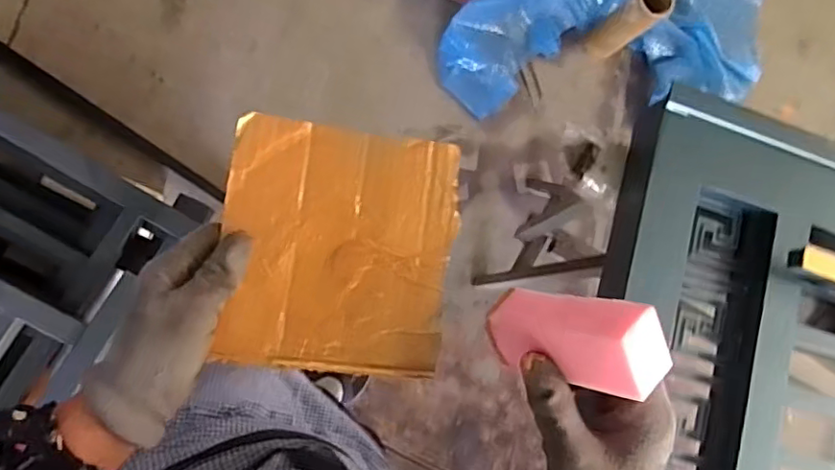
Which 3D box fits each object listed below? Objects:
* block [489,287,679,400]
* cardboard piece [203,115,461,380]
[{"bbox_3d":[0.080,0.057,0.327,0.102,0.036,0.039,4,48,52],"label":"block"},{"bbox_3d":[-0.051,0.009,0.394,0.148,0.010,0.158,8,84,-9],"label":"cardboard piece"}]

